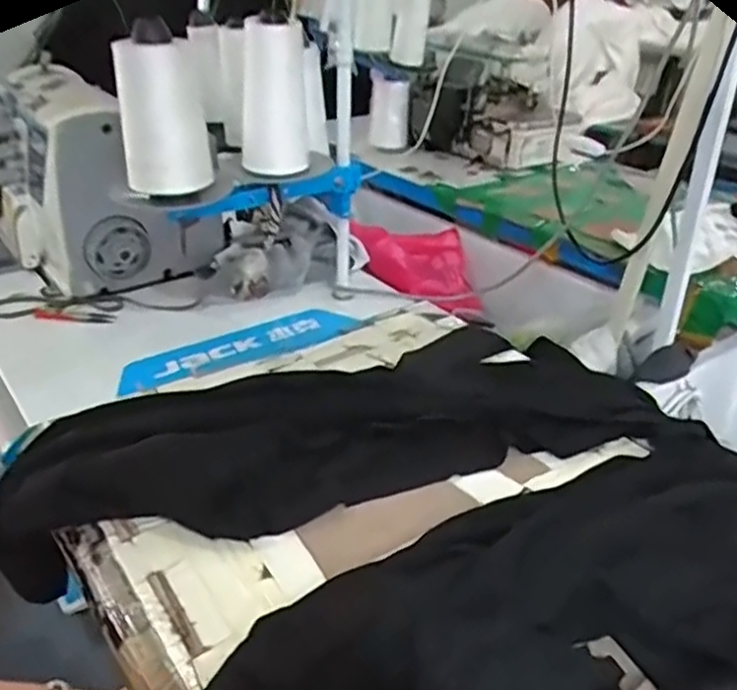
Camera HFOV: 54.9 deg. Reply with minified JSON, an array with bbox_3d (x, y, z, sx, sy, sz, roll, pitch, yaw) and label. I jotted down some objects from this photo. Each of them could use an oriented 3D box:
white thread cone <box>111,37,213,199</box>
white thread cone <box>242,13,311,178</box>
[{"bbox_3d":[-0.211,-0.230,0.727,0.086,0.146,0.076,-10,32,-14],"label":"white thread cone"},{"bbox_3d":[-0.107,-0.271,0.789,0.078,0.164,0.075,-3,31,-3],"label":"white thread cone"}]

